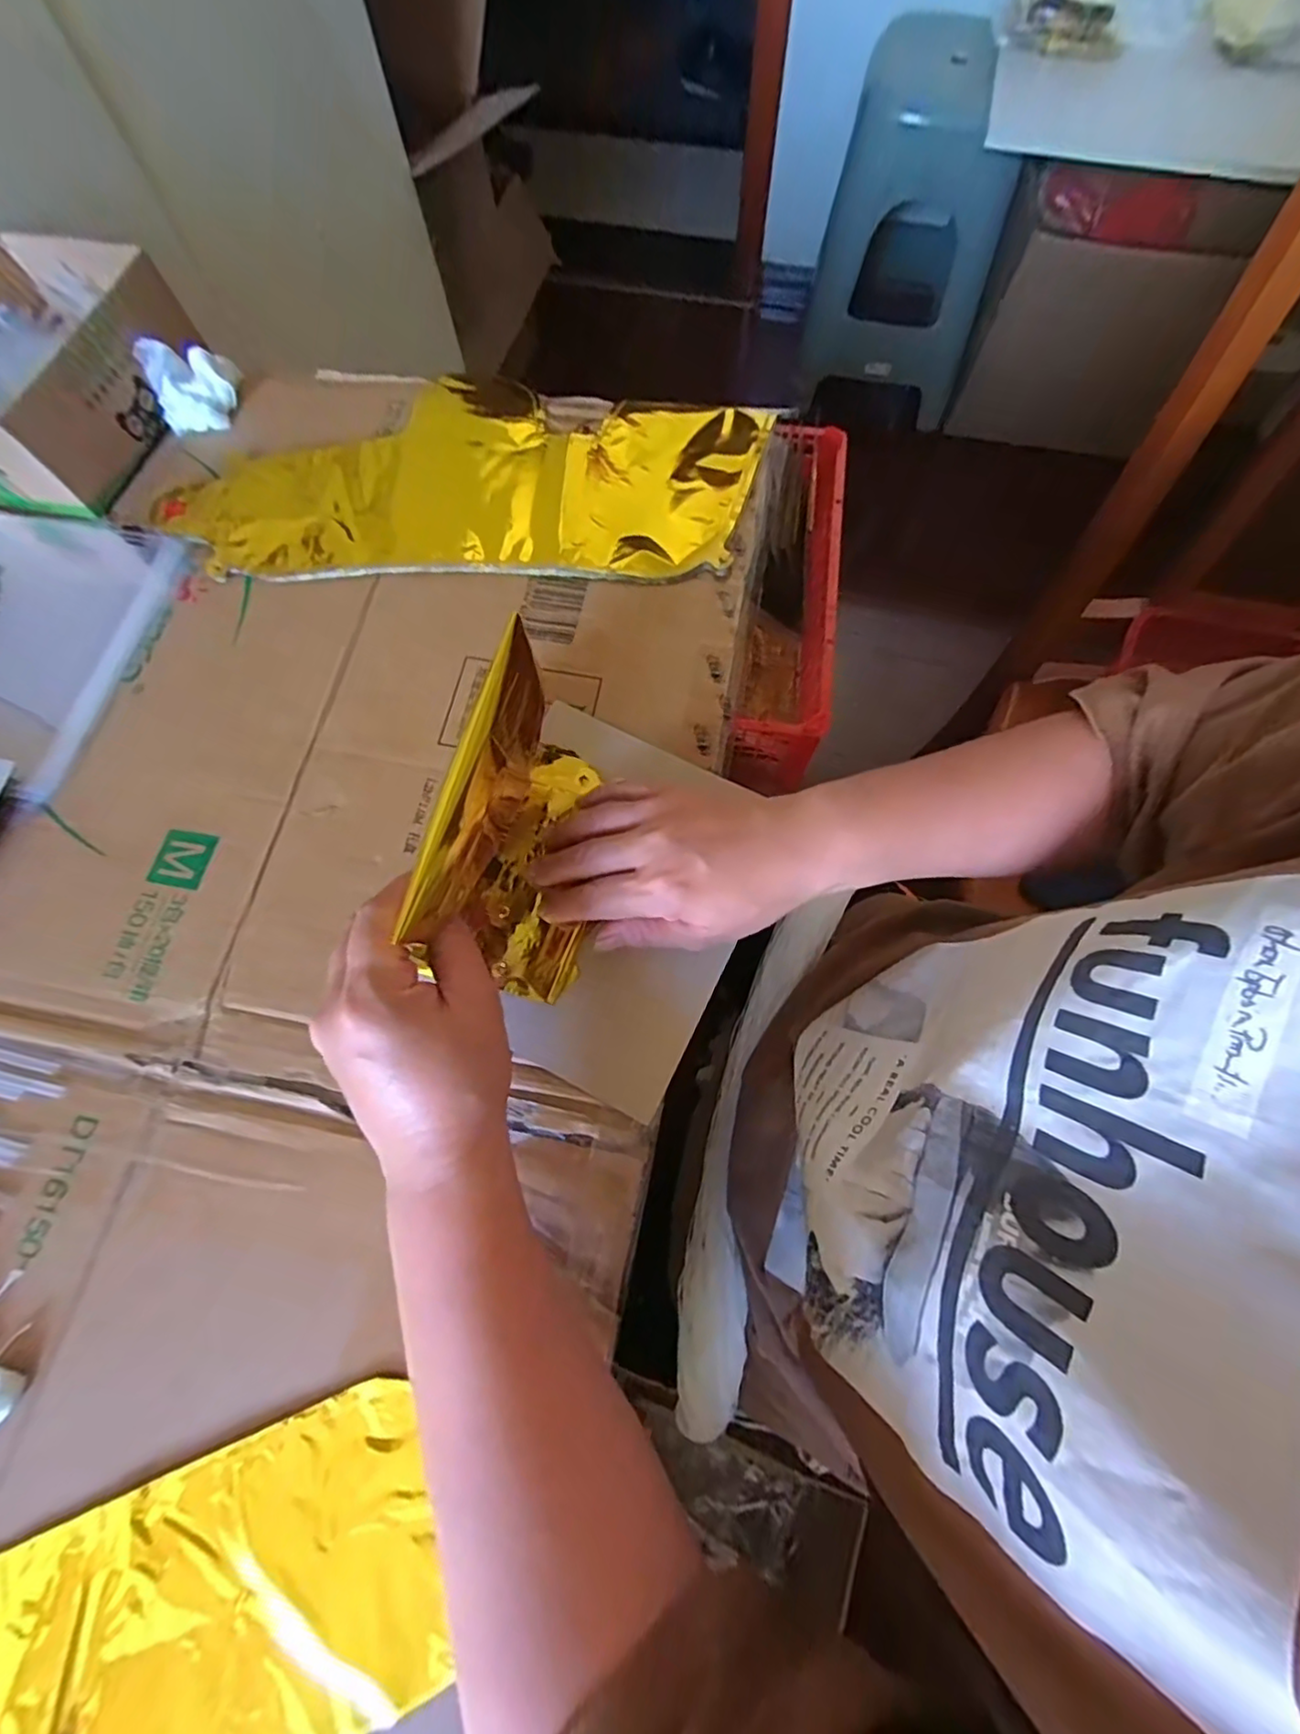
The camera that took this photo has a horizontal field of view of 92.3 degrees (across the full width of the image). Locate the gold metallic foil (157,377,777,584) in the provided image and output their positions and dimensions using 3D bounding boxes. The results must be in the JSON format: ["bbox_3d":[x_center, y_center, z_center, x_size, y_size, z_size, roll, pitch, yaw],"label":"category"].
[{"bbox_3d":[-0.125,-0.282,0.442,0.394,0.011,0.179,2,72,2],"label":"gold metallic foil"}]

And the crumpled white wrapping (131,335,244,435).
[{"bbox_3d":[-0.339,-0.361,0.462,0.053,0.042,0.041,-15,72,-3],"label":"crumpled white wrapping"}]

